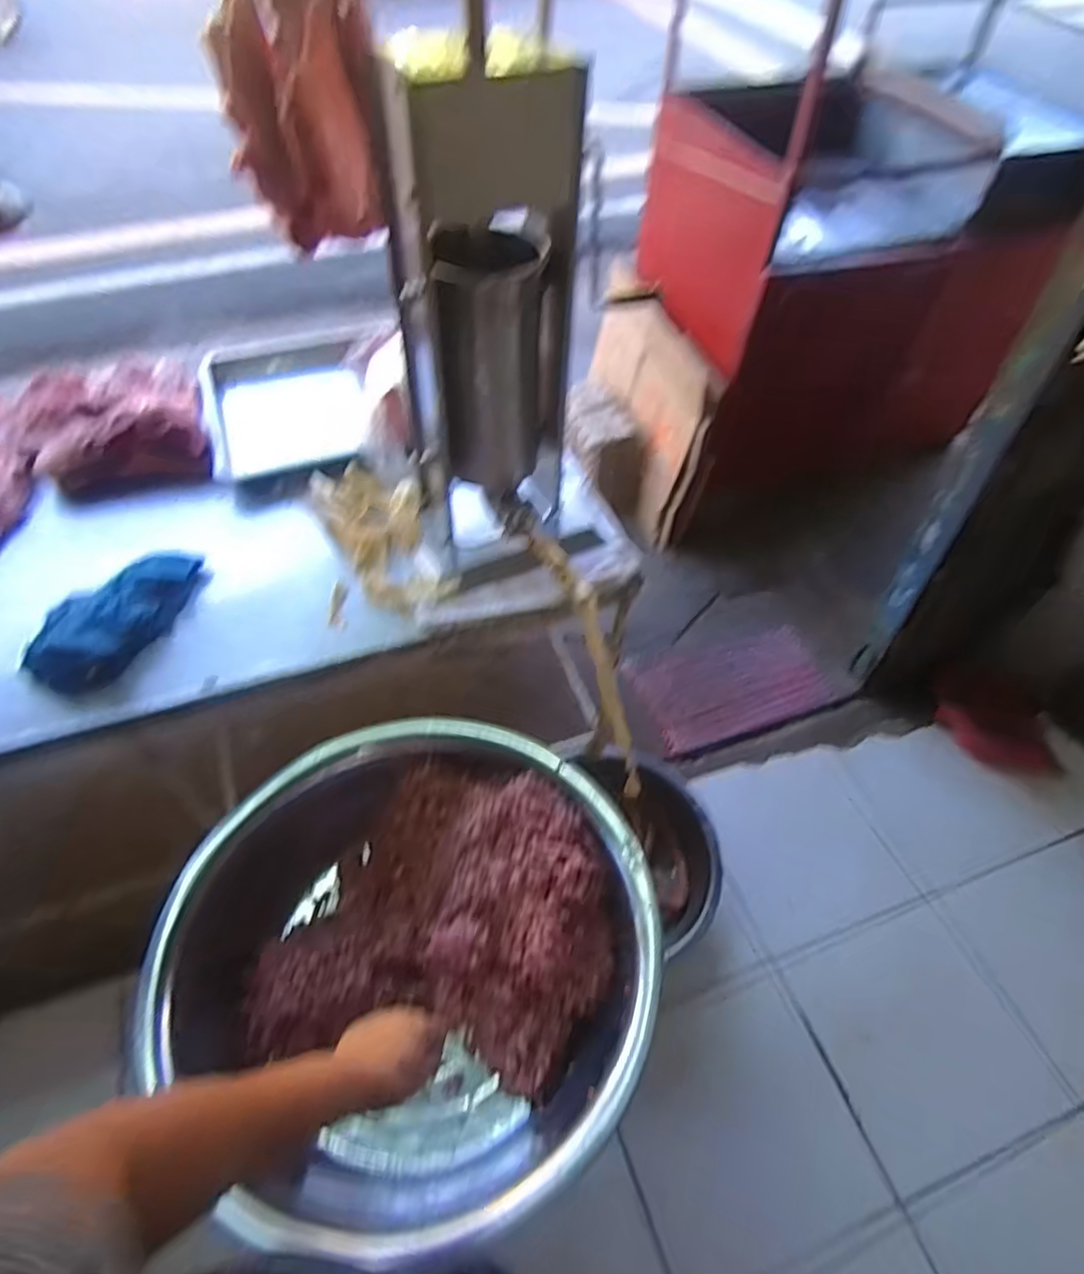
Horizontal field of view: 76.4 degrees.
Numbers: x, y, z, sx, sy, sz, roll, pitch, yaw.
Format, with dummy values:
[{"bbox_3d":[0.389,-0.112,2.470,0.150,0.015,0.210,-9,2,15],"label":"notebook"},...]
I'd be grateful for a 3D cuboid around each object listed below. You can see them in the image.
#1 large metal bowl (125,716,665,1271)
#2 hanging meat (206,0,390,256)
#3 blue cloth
[{"bbox_3d":[-0.153,0.388,0.882,0.530,0.174,0.570,1,53,-2],"label":"large metal bowl"},{"bbox_3d":[-0.306,-0.677,0.904,0.203,0.306,0.184,-14,55,-13],"label":"hanging meat"},{"bbox_3d":[-0.616,-0.045,0.992,0.148,0.055,0.274,23,55,14],"label":"blue cloth"}]

